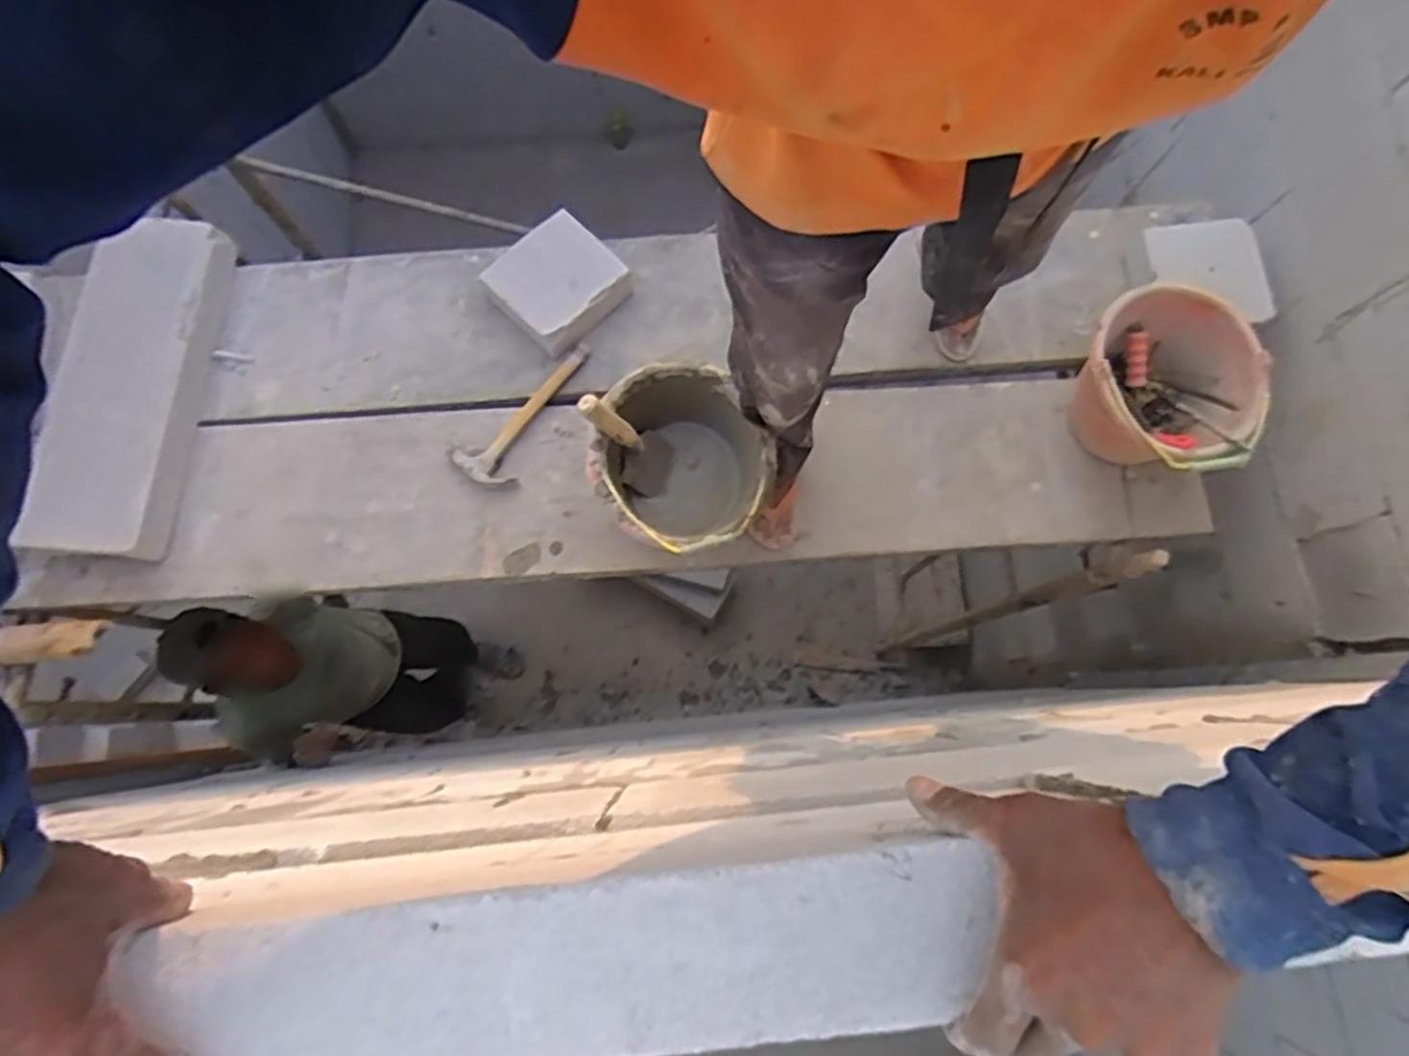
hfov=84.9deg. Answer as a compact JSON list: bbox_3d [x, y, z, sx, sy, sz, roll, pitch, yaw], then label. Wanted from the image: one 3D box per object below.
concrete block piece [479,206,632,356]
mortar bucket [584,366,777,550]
[{"bbox_3d":[-0.265,-0.441,1.387,0.199,0.090,0.215,-42,81,-9],"label":"concrete block piece"},{"bbox_3d":[-0.028,-0.097,1.208,0.273,0.210,0.299,0,77,-1],"label":"mortar bucket"}]

